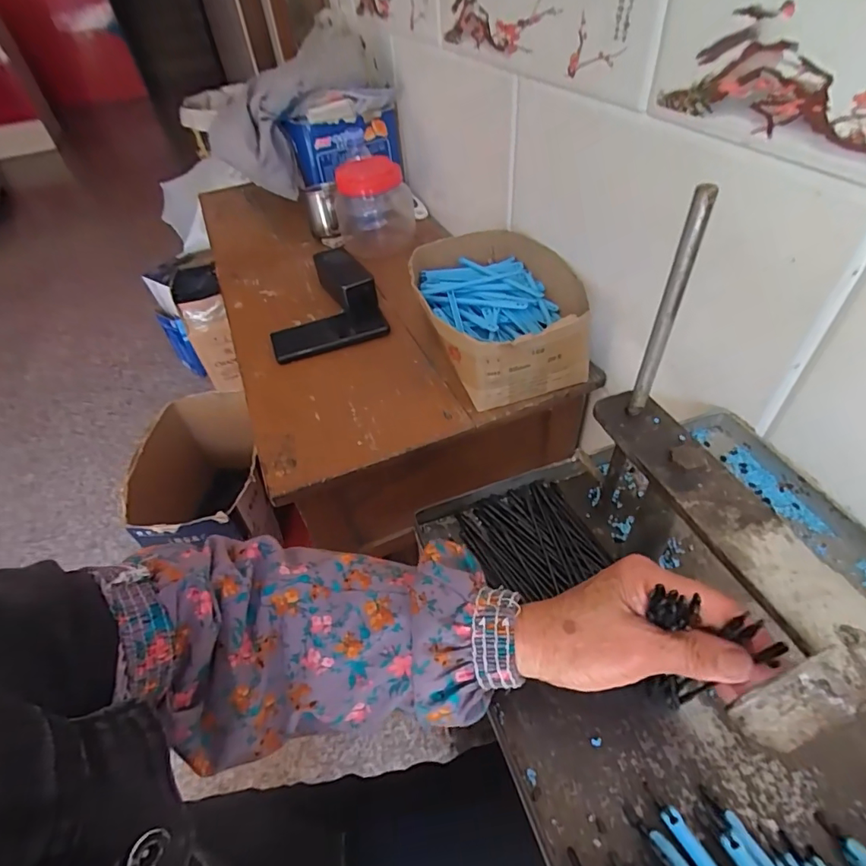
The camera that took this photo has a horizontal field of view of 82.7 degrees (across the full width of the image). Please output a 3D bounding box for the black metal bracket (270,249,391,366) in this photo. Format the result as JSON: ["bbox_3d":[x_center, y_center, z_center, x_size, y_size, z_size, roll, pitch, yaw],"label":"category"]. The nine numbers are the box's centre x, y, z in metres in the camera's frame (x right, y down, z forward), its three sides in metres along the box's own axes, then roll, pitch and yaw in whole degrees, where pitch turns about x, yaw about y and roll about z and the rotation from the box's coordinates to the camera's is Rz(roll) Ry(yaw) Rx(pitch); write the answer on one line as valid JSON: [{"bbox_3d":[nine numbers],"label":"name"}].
[{"bbox_3d":[-0.170,-0.198,0.731,0.160,0.049,0.186,-18,48,-12],"label":"black metal bracket"}]

